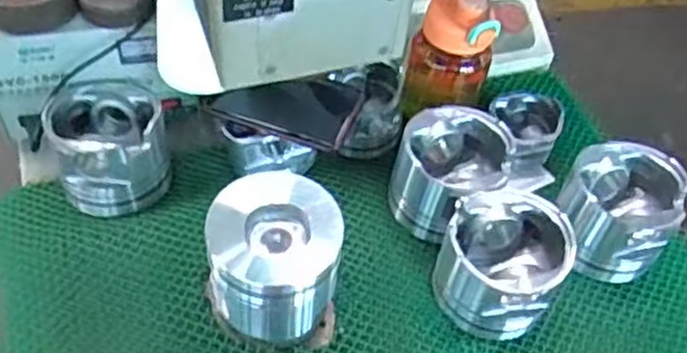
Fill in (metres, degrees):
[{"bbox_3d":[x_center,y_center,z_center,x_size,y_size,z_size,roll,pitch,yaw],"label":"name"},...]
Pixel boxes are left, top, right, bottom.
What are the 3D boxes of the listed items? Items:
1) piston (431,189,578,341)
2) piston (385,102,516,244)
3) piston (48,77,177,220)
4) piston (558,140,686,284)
[{"bbox_3d":[0.146,0.084,0.674,0.112,0.101,0.101,6,47,7],"label":"piston"},{"bbox_3d":[0.112,0.000,0.736,0.102,0.113,0.107,-1,47,1],"label":"piston"},{"bbox_3d":[-0.238,-0.028,0.737,0.113,0.102,0.098,-17,49,-14],"label":"piston"},{"bbox_3d":[0.274,0.037,0.723,0.111,0.112,0.096,16,49,16],"label":"piston"}]

